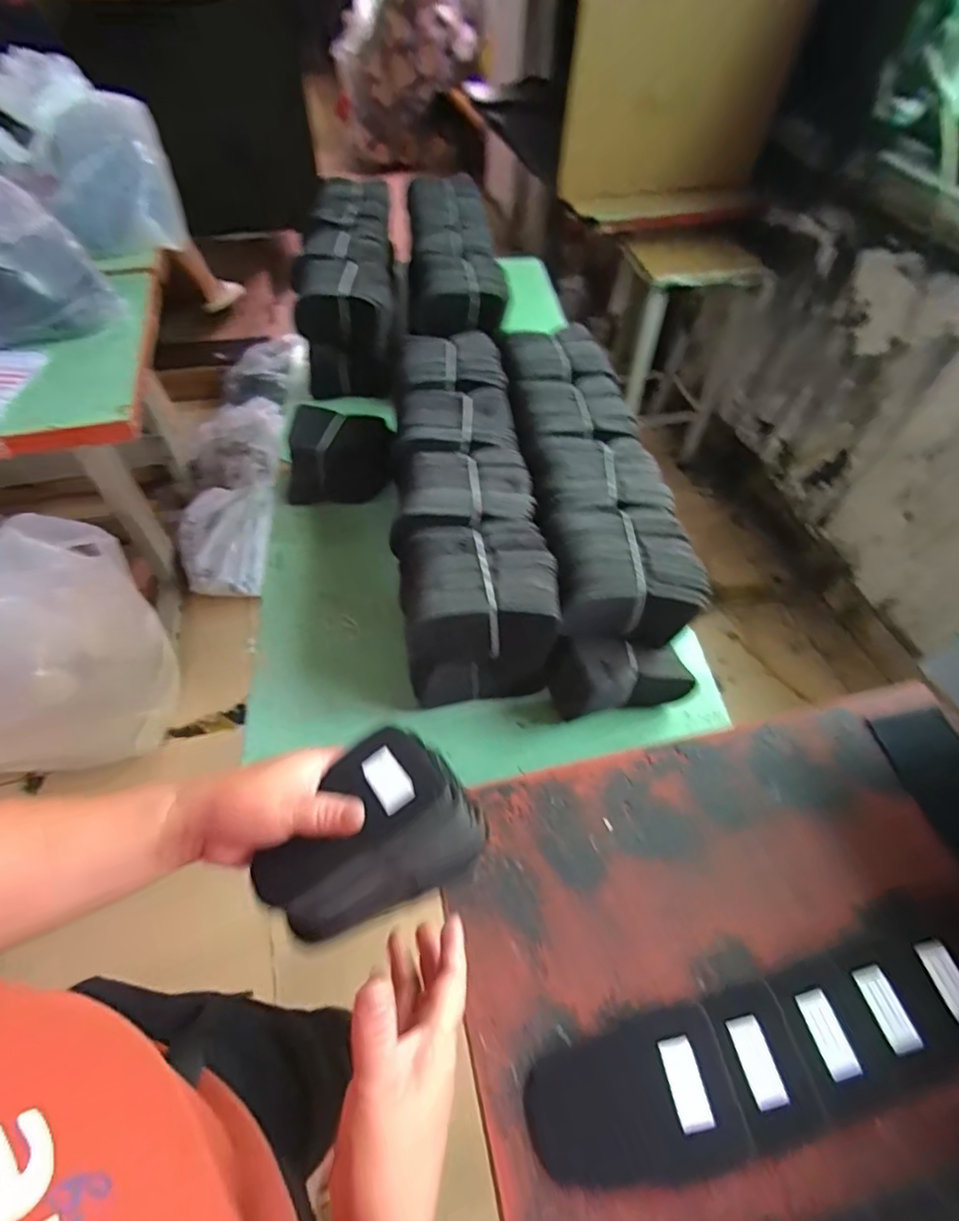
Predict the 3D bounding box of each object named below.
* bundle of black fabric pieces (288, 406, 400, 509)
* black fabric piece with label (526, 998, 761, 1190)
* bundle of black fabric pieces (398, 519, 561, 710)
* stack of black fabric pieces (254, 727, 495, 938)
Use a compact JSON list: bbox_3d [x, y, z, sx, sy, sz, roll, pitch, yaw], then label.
[{"bbox_3d":[-0.200,-0.216,0.784,0.153,0.101,0.101,-17,57,-13],"label":"bundle of black fabric pieces"},{"bbox_3d":[0.100,0.323,0.367,0.131,0.016,0.081,-13,53,-7],"label":"black fabric piece with label"},{"bbox_3d":[-0.003,0.007,0.582,0.145,0.156,0.123,-7,55,-7],"label":"bundle of black fabric pieces"},{"bbox_3d":[-0.074,0.143,0.361,0.129,0.041,0.105,-31,57,-19],"label":"stack of black fabric pieces"}]

